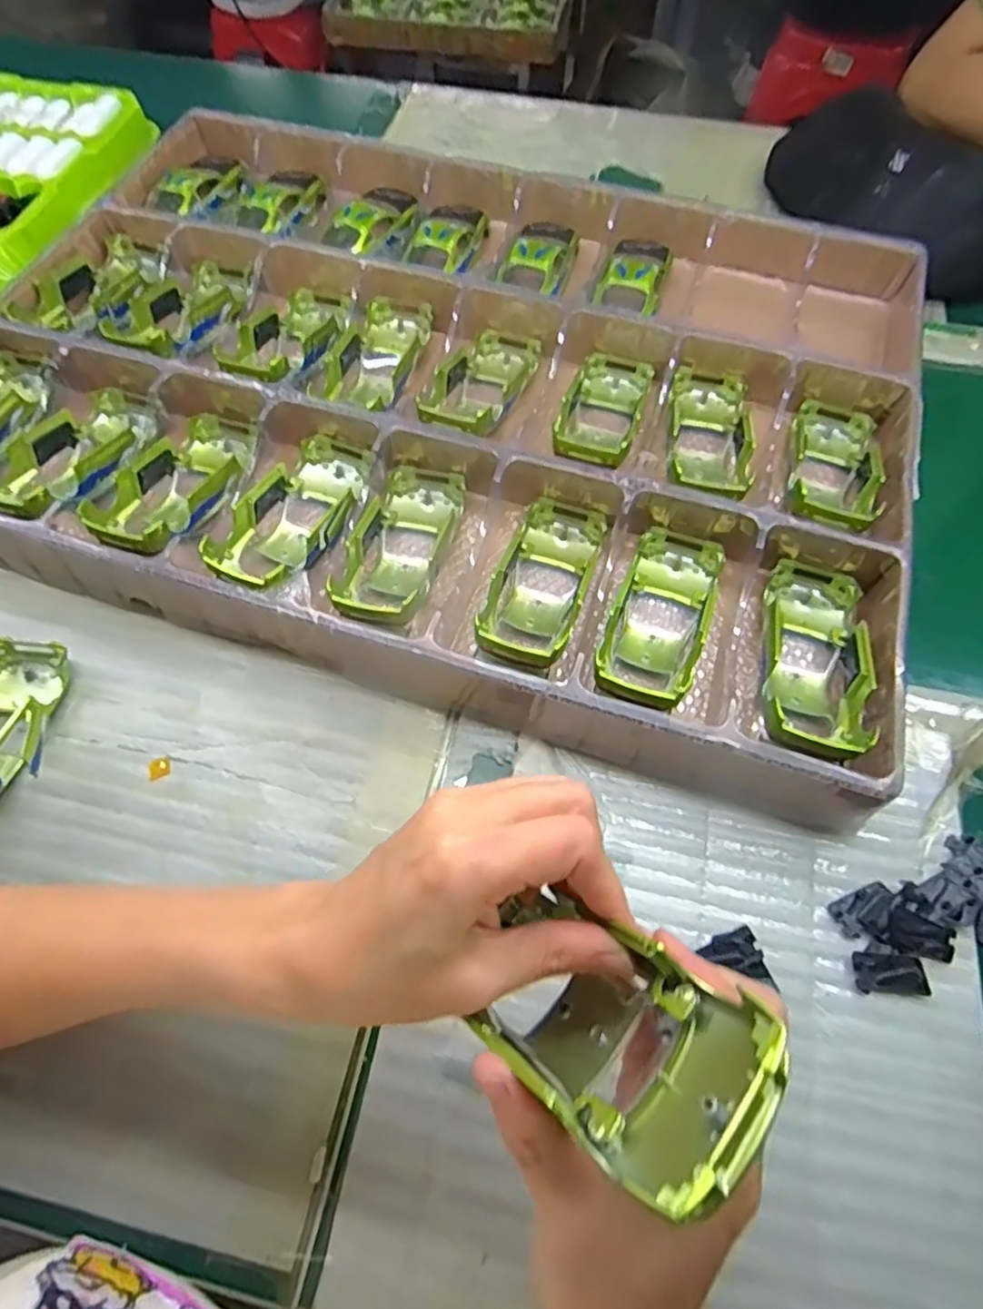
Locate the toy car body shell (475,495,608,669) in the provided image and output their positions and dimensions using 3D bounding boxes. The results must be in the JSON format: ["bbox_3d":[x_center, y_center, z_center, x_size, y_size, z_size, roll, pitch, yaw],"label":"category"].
[{"bbox_3d":[0.030,-0.043,0.385,0.053,0.034,0.133,19,51,8],"label":"toy car body shell"}]

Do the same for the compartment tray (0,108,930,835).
[{"bbox_3d":[-0.043,-0.204,0.453,0.637,0.051,0.456,18,66,7],"label":"compartment tray"}]

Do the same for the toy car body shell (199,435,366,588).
[{"bbox_3d":[-0.121,-0.088,0.409,0.060,0.033,0.136,17,53,7],"label":"toy car body shell"}]

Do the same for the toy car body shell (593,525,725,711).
[{"bbox_3d":[0.100,-0.022,0.373,0.055,0.031,0.131,22,54,9],"label":"toy car body shell"}]

